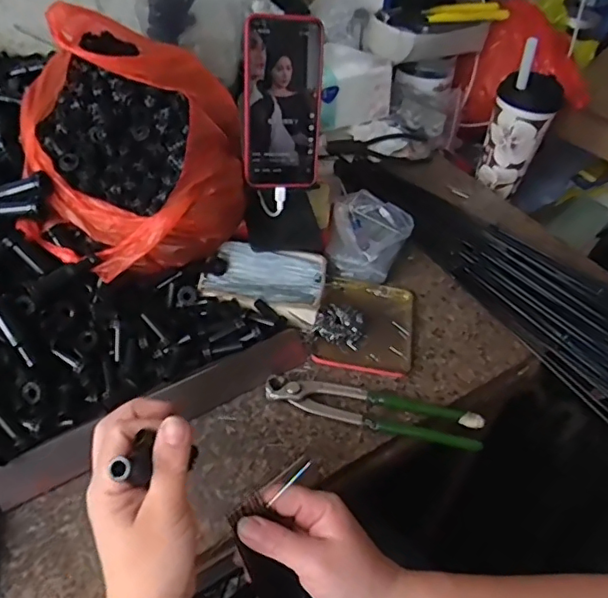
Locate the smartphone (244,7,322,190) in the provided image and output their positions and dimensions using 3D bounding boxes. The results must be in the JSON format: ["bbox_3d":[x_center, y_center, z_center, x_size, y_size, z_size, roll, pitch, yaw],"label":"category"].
[{"bbox_3d":[-0.022,-0.195,0.563,0.076,0.162,0.011,-1,25,-8],"label":"smartphone"}]

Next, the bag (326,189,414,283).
[{"bbox_3d":[0.074,-0.075,0.658,0.094,0.046,0.112,18,47,10],"label":"bag"}]

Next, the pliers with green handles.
[{"bbox_3d":[0.064,0.101,0.518,0.197,0.016,0.046,11,47,4],"label":"pliers with green handles"}]

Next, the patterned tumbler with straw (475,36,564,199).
[{"bbox_3d":[0.309,-0.255,0.795,0.081,0.194,0.089,25,49,16],"label":"patterned tumbler with straw"}]

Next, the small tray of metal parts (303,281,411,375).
[{"bbox_3d":[0.064,0.024,0.592,0.104,0.021,0.122,10,47,3],"label":"small tray of metal parts"}]

